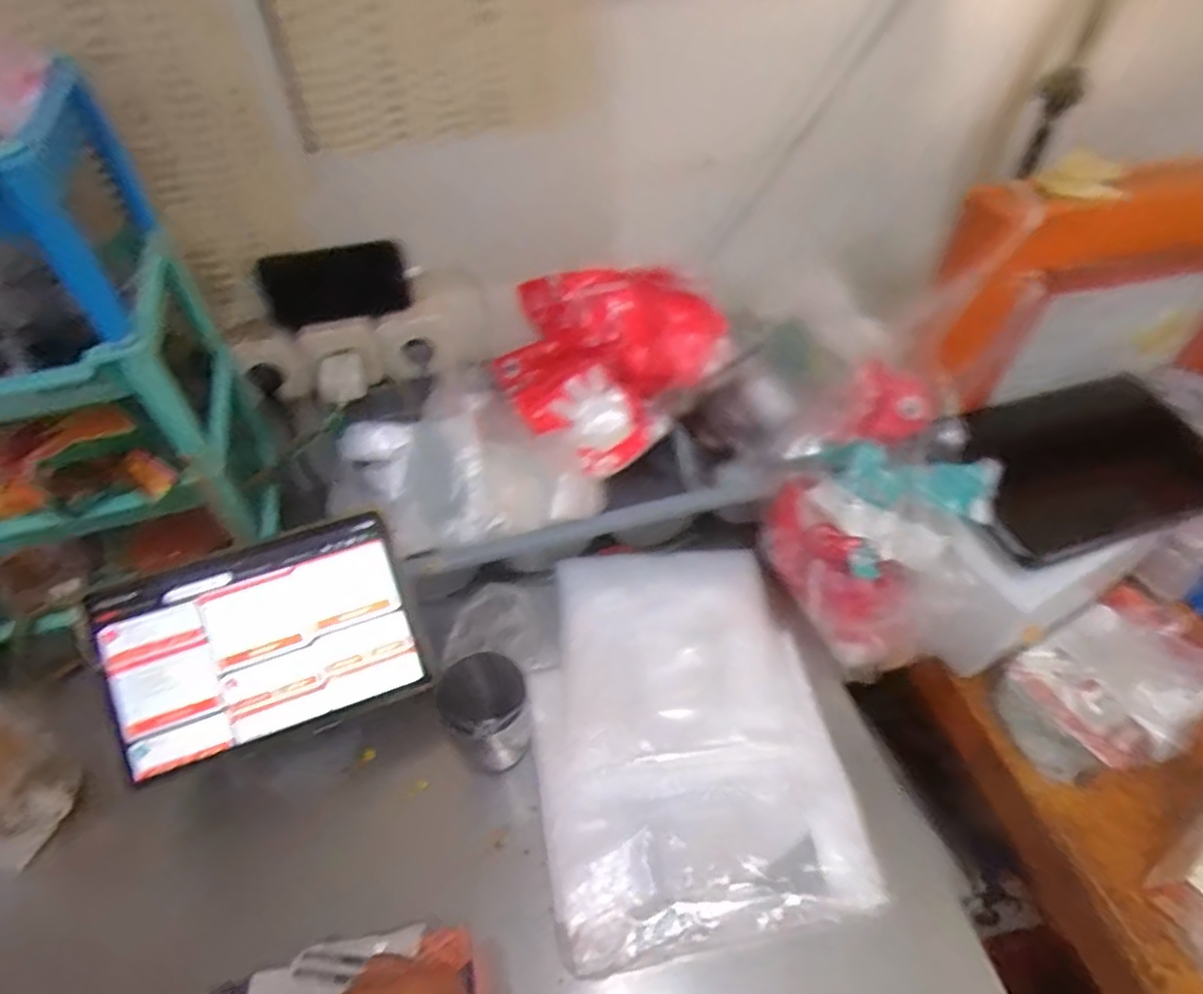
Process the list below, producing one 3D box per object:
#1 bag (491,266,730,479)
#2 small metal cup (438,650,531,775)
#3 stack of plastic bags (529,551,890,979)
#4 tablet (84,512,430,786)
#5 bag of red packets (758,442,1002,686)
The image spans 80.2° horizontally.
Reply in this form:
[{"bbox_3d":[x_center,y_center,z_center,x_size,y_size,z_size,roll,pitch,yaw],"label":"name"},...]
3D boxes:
[{"bbox_3d":[0.002,-0.168,0.853,0.230,0.100,0.284,24,53,19],"label":"bag"},{"bbox_3d":[-0.096,0.181,0.608,0.066,0.086,0.061,0,49,0],"label":"small metal cup"},{"bbox_3d":[0.068,0.202,0.655,0.266,0.039,0.361,-9,50,-8],"label":"stack of plastic bags"},{"bbox_3d":[-0.296,0.123,0.618,0.247,0.009,0.164,-18,79,-11],"label":"tablet"},{"bbox_3d":[0.232,0.053,0.645,0.169,0.182,0.112,12,50,10],"label":"bag of red packets"}]

